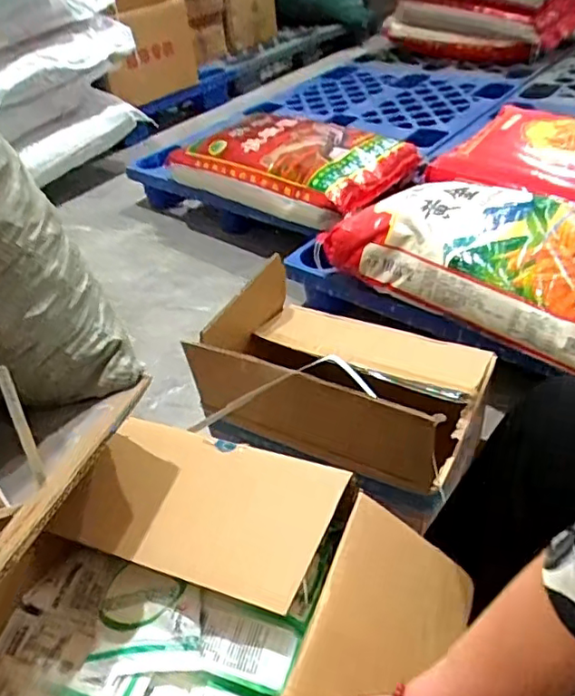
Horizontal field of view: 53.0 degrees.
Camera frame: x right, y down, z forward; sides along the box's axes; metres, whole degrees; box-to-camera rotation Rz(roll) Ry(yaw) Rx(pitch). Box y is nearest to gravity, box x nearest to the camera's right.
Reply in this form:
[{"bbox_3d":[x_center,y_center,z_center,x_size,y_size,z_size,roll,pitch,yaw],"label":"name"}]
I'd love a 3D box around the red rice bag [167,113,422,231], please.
[{"bbox_3d":[0.006,-0.511,1.541,0.652,0.130,0.362,26,50,34],"label":"red rice bag"}]

